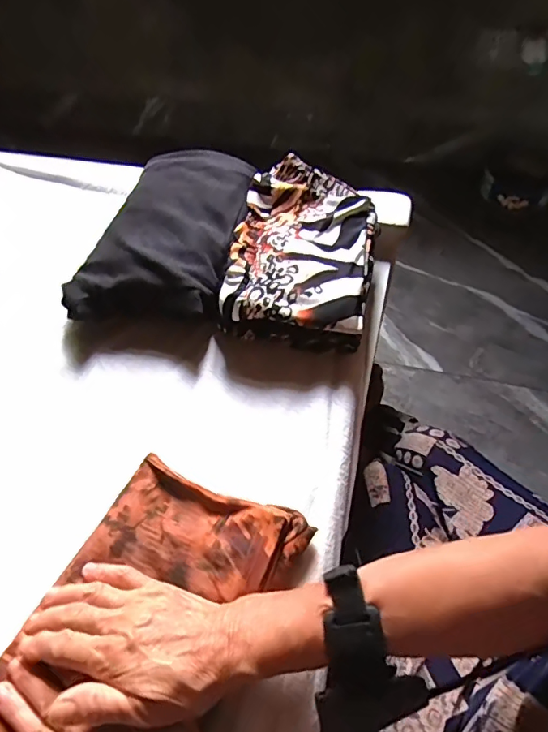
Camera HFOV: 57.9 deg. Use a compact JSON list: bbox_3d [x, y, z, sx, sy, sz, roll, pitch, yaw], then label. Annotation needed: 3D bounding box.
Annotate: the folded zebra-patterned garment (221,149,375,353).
[{"bbox_3d":[0.038,-0.139,0.584,0.157,0.055,0.258,7,55,7],"label":"folded zebra-patterned garment"}]

